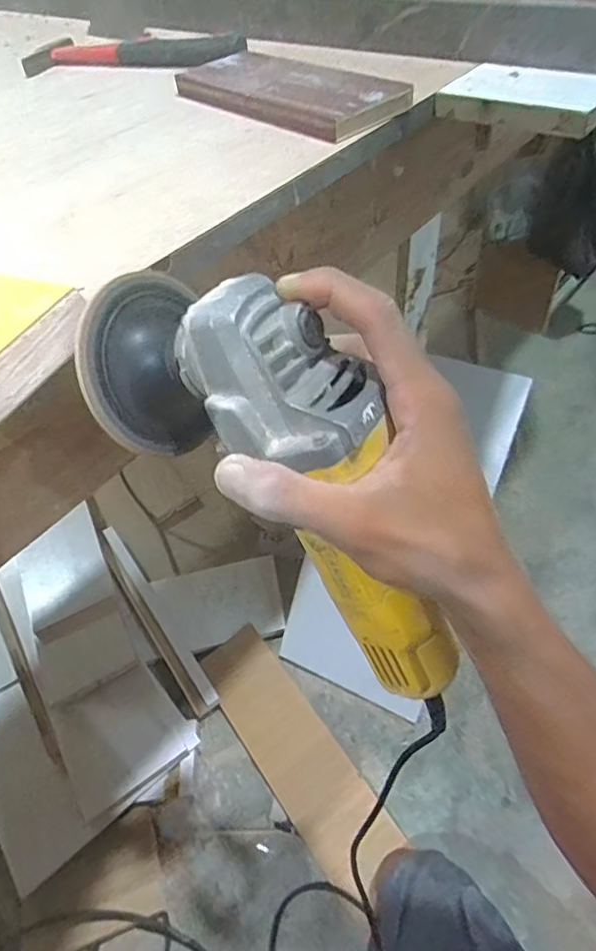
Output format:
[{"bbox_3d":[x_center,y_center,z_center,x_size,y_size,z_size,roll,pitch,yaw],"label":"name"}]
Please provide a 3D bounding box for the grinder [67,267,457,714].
[{"bbox_3d":[0.009,0.016,0.275,0.077,0.268,0.100,-46,22,-28],"label":"grinder"}]

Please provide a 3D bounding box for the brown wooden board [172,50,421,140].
[{"bbox_3d":[-0.012,-0.308,0.444,0.087,0.013,0.200,-37,56,-23],"label":"brown wooden board"}]

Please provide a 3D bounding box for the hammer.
[{"bbox_3d":[-0.172,-0.421,0.555,0.239,0.021,0.075,18,54,20],"label":"hammer"}]

